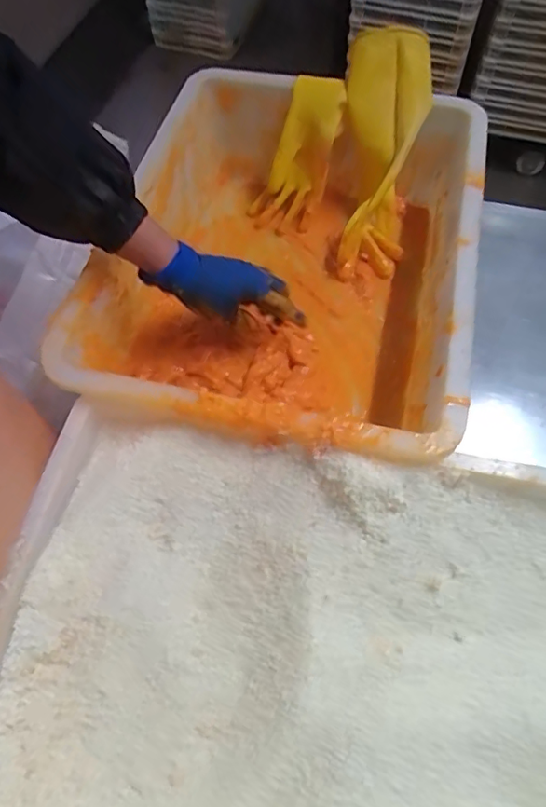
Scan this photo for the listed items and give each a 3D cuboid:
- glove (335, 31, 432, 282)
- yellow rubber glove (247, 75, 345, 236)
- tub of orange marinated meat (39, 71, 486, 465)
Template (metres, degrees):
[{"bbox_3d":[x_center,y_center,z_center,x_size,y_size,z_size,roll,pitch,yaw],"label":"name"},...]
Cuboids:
[{"bbox_3d":[0.135,-0.307,0.691,0.102,0.104,0.290,7,97,5],"label":"glove"},{"bbox_3d":[0.036,-0.333,0.731,0.094,0.193,0.057,41,40,20],"label":"yellow rubber glove"},{"bbox_3d":[0.021,-0.159,0.638,0.375,0.173,0.499,12,63,8],"label":"tub of orange marinated meat"}]

